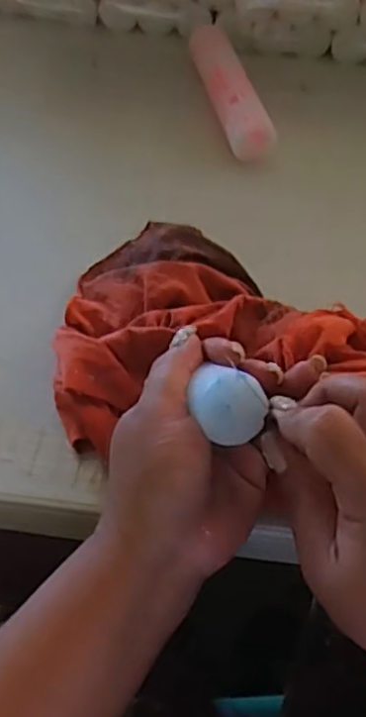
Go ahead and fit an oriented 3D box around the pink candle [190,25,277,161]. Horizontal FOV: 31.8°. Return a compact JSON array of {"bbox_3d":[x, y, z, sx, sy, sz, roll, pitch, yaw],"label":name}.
[{"bbox_3d":[0.038,-0.219,0.525,0.038,0.035,0.151,-10,56,-6],"label":"pink candle"}]

